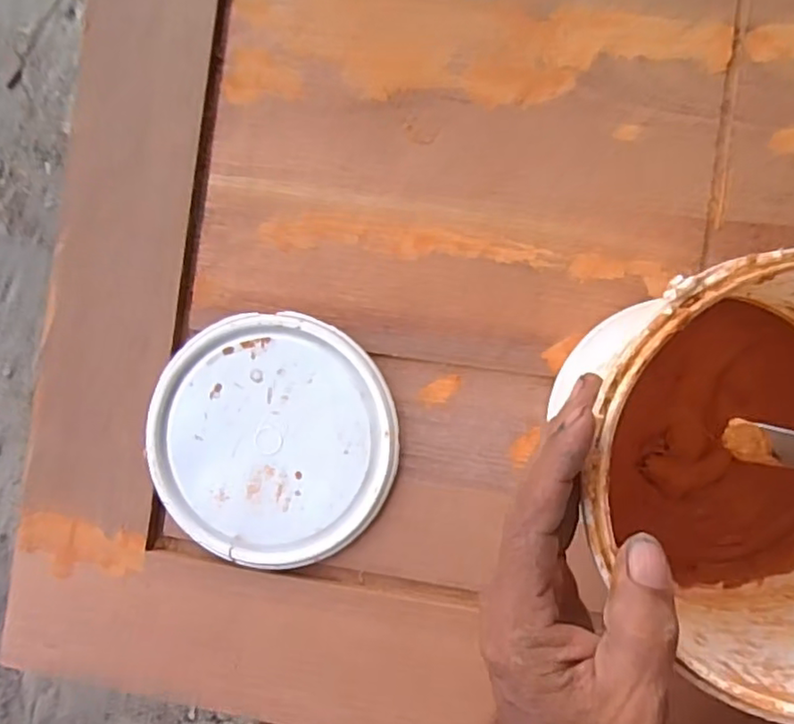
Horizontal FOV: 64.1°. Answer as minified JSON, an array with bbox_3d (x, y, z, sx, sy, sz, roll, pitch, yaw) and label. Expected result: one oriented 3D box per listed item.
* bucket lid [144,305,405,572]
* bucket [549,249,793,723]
[{"bbox_3d":[-0.089,0.055,0.451,0.174,0.011,0.173,0,89,10],"label":"bucket lid"},{"bbox_3d":[0.173,0.050,0.318,0.168,0.169,0.174,0,88,8],"label":"bucket"}]

